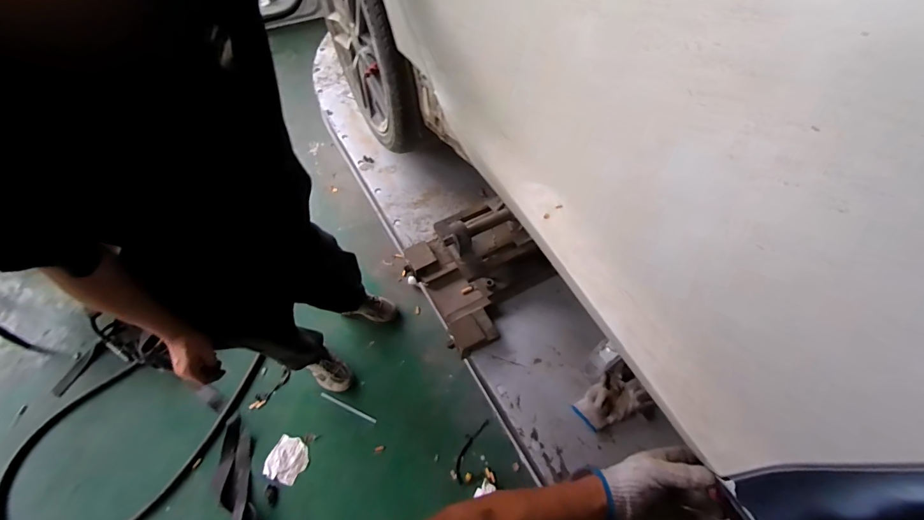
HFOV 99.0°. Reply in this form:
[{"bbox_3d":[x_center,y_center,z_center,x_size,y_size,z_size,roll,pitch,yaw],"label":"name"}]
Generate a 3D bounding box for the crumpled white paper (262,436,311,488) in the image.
[{"bbox_3d":[-0.598,0.686,1.354,0.128,0.020,0.135,15,59,8],"label":"crumpled white paper"}]

